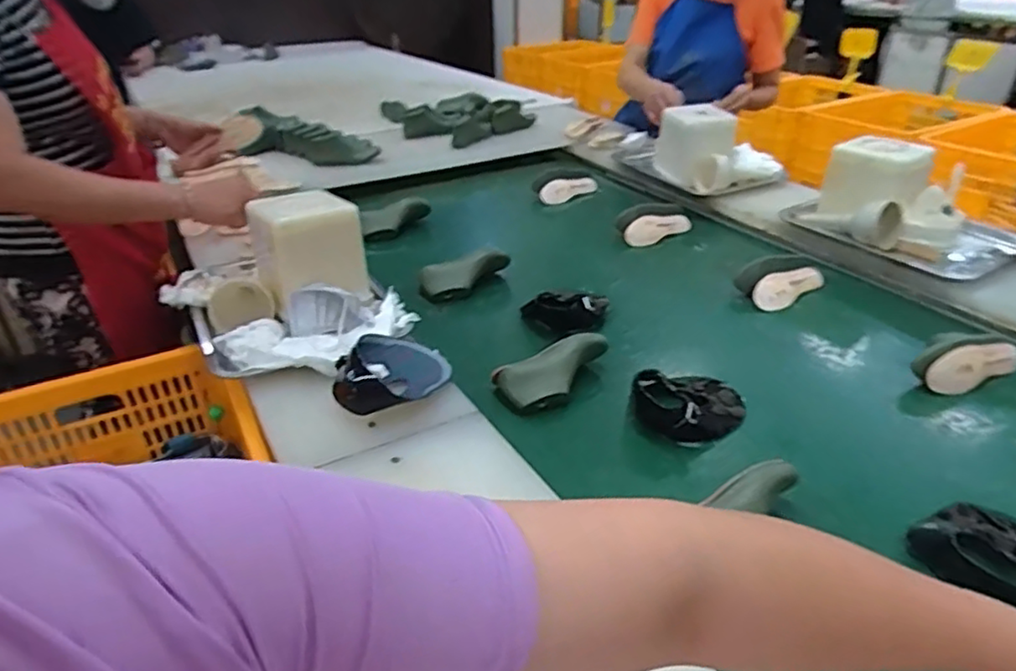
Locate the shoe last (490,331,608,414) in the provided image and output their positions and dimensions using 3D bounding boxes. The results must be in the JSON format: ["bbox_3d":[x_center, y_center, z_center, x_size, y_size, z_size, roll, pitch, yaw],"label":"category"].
[{"bbox_3d":[0.075,0.054,0.953,0.184,0.063,0.082,-17,34,-21],"label":"shoe last"}]

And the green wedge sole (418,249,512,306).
[{"bbox_3d":[-0.084,-0.113,1.239,0.084,0.064,0.174,26,41,37],"label":"green wedge sole"}]

